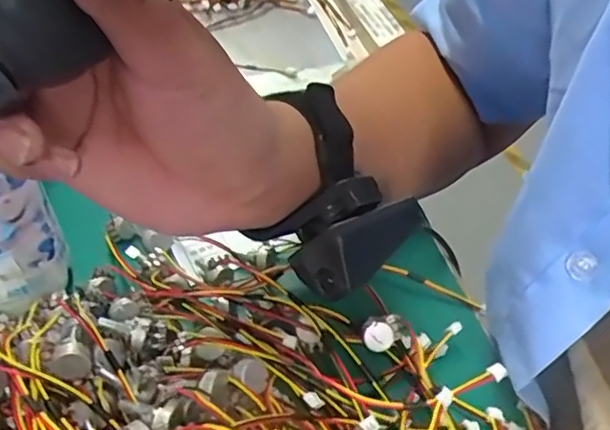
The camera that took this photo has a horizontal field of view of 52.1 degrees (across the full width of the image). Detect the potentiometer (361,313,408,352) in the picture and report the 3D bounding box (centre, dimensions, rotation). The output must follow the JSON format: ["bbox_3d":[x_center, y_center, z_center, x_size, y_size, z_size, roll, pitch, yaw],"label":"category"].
[{"bbox_3d":[0.042,0.060,0.323,0.024,0.012,0.013,-18,46,-16],"label":"potentiometer"}]

